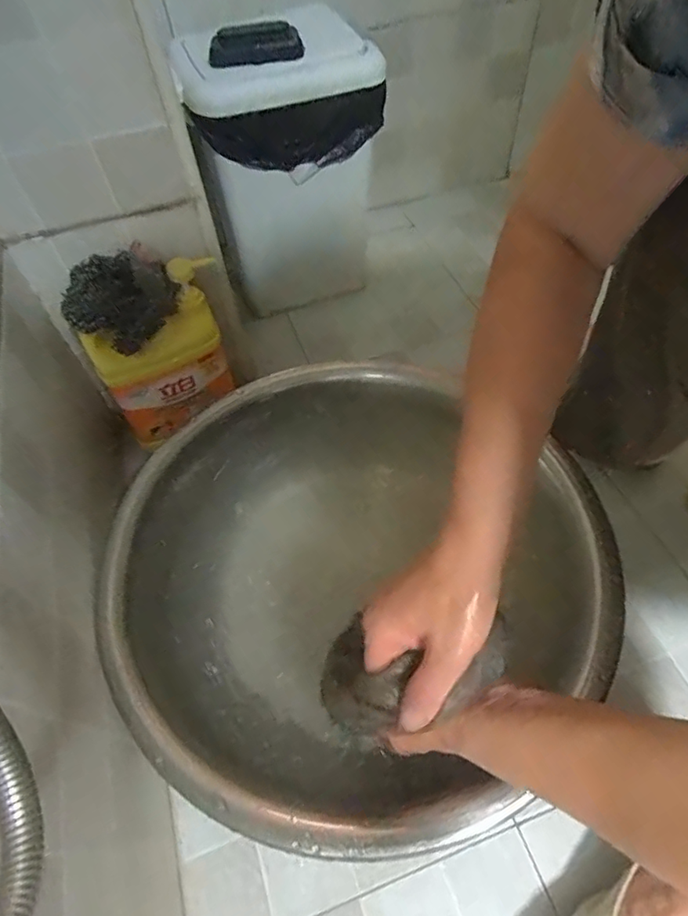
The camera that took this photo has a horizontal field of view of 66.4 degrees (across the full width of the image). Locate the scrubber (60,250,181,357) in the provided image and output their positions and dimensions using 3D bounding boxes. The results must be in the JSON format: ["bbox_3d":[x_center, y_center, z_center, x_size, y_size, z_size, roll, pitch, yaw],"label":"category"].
[{"bbox_3d":[-0.241,-0.170,0.562,0.111,0.062,0.081,-34,62,-18],"label":"scrubber"}]

